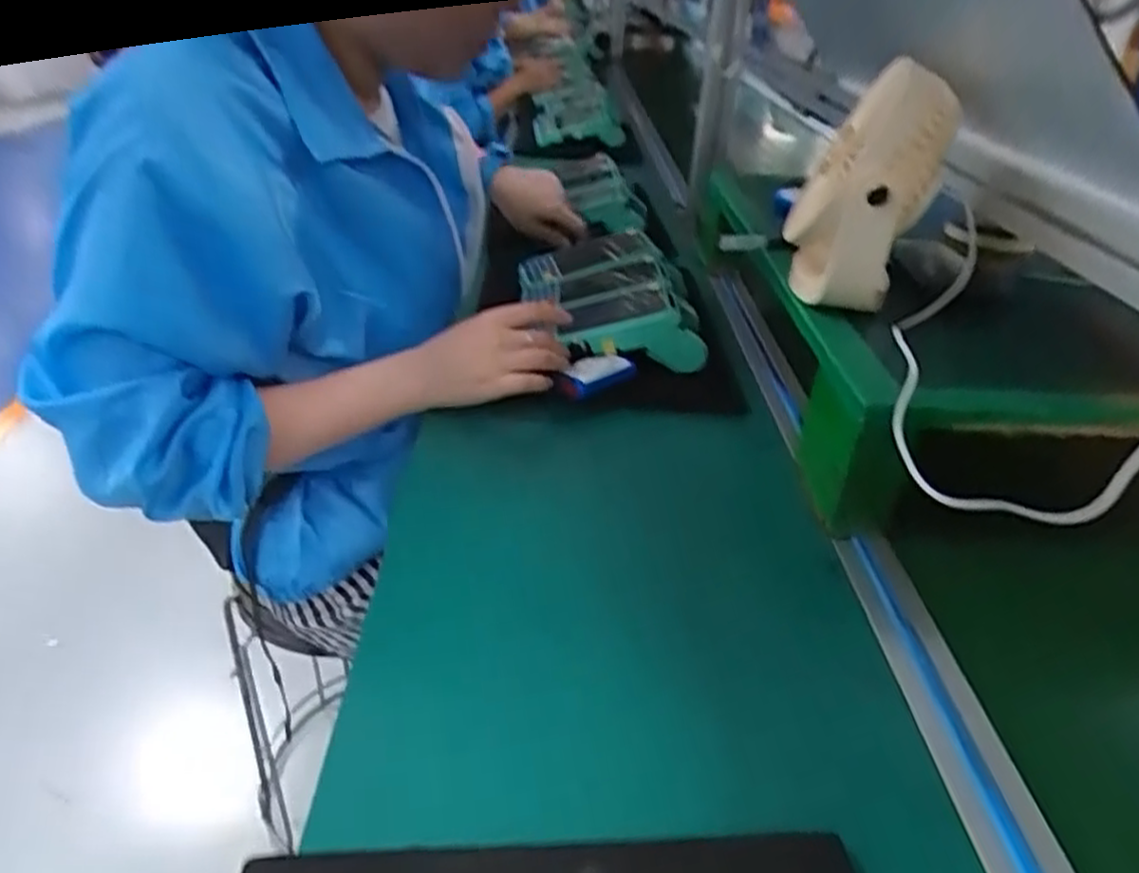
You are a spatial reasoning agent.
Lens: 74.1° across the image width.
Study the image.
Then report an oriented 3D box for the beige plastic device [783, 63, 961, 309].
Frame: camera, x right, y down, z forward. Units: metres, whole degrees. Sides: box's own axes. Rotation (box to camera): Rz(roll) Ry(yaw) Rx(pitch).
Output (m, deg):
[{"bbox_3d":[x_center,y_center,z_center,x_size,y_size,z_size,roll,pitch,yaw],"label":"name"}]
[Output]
[{"bbox_3d":[0.204,-0.166,0.521,0.087,0.160,0.088,11,34,12],"label":"beige plastic device"}]

